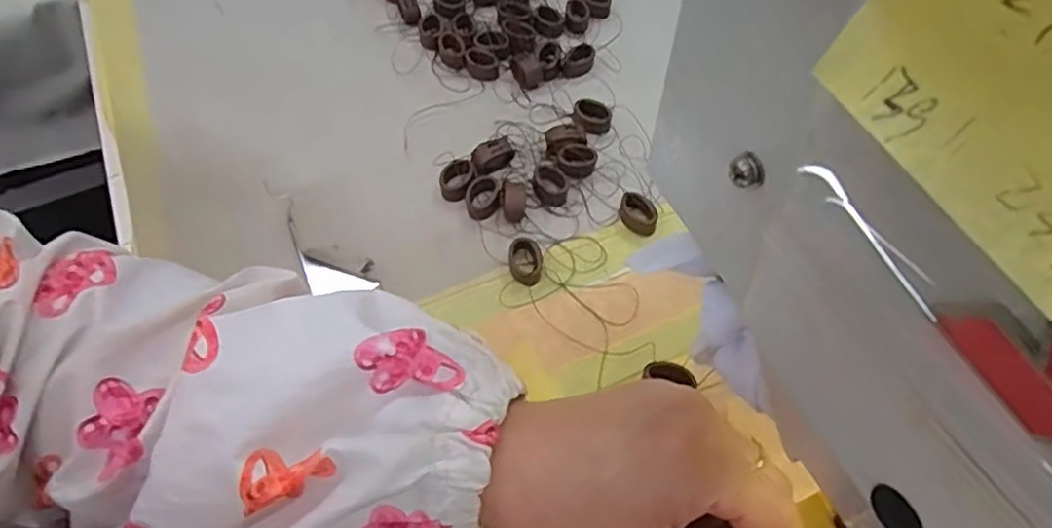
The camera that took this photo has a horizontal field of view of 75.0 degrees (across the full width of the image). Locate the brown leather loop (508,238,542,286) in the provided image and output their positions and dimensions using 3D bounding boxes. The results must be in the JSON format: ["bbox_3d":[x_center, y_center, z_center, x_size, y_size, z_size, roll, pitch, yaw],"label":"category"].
[{"bbox_3d":[0.000,-0.001,0.310,0.015,0.008,0.021,-4,57,-1],"label":"brown leather loop"}]

